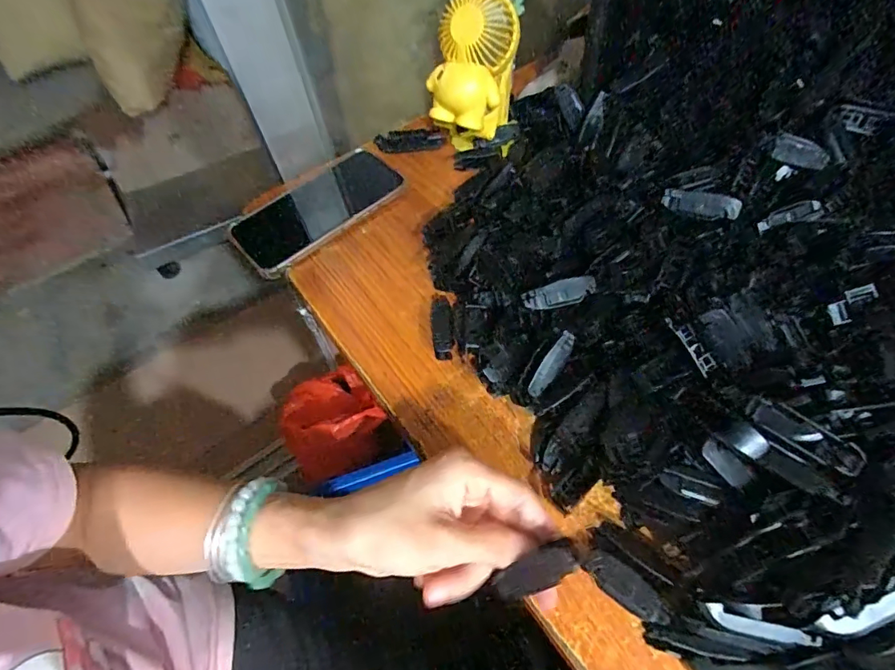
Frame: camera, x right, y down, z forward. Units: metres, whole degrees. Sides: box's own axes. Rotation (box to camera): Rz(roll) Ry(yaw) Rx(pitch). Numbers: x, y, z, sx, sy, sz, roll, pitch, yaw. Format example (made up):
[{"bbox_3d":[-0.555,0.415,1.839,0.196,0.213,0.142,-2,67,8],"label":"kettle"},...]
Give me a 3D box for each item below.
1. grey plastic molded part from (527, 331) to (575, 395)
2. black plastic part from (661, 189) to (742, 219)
[{"bbox_3d":[0.070,0.020,0.309,0.010,0.015,0.047,33,83,24],"label":"grey plastic molded part"},{"bbox_3d":[0.177,-0.093,0.325,0.049,0.011,0.020,18,61,16],"label":"black plastic part"}]

